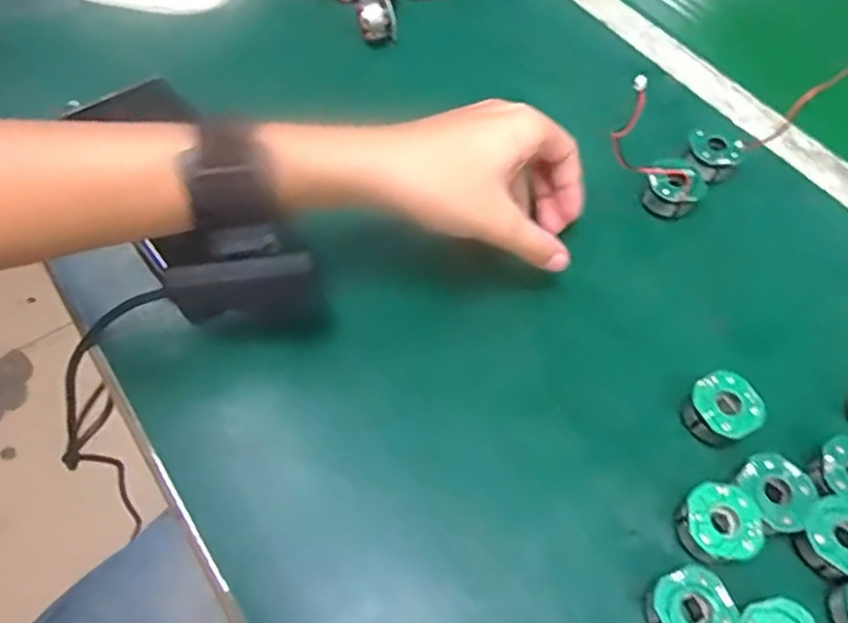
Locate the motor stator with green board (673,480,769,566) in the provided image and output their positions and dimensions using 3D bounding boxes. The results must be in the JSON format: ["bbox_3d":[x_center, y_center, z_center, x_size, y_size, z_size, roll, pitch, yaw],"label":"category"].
[{"bbox_3d":[0.127,0.093,0.283,0.032,0.022,0.031,1,59,-1],"label":"motor stator with green board"}]

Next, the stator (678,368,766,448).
[{"bbox_3d":[0.141,0.047,0.310,0.029,0.021,0.030,1,59,-1],"label":"stator"}]

